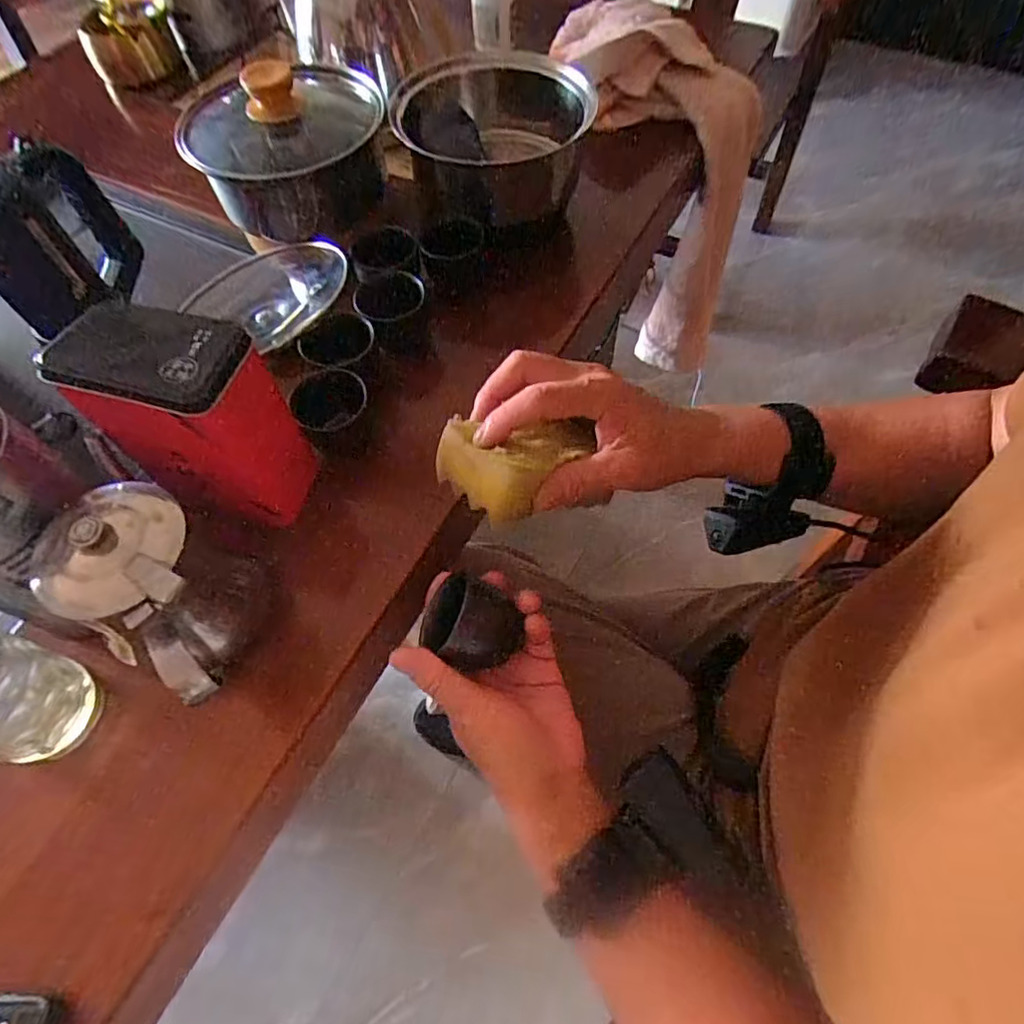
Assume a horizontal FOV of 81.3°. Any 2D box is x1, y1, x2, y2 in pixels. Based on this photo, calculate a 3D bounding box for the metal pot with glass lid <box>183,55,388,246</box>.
[{"bbox_3d":[-0.179,-0.297,0.484,0.136,0.102,0.130,-3,61,0],"label":"metal pot with glass lid"}]

